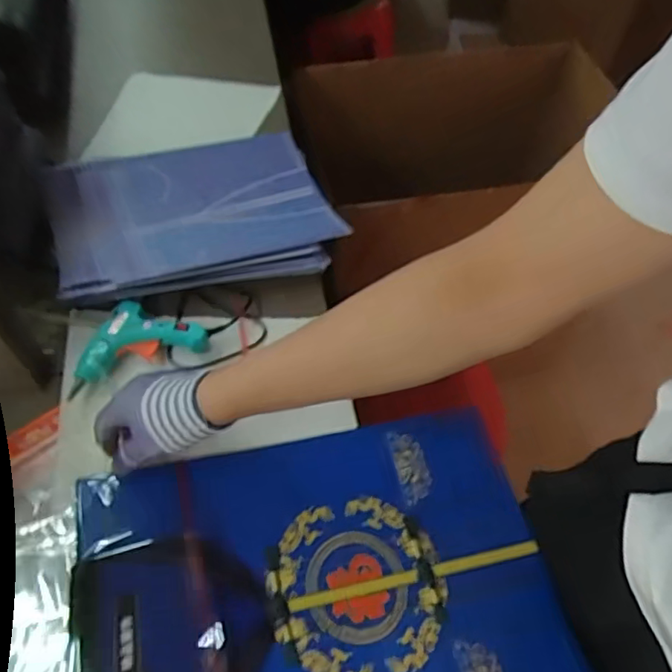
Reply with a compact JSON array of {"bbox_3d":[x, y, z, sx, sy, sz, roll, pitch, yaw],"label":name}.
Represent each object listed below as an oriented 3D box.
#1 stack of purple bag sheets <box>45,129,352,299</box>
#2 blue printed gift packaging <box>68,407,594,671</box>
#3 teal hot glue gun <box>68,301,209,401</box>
[{"bbox_3d":[-0.174,-0.160,0.703,0.325,0.036,0.245,-14,56,-12],"label":"stack of purple bag sheets"},{"bbox_3d":[-0.007,0.210,0.463,0.376,0.029,0.275,-7,54,-14],"label":"blue printed gift packaging"},{"bbox_3d":[-0.215,-0.002,0.595,0.138,0.027,0.083,-22,58,-17],"label":"teal hot glue gun"}]

